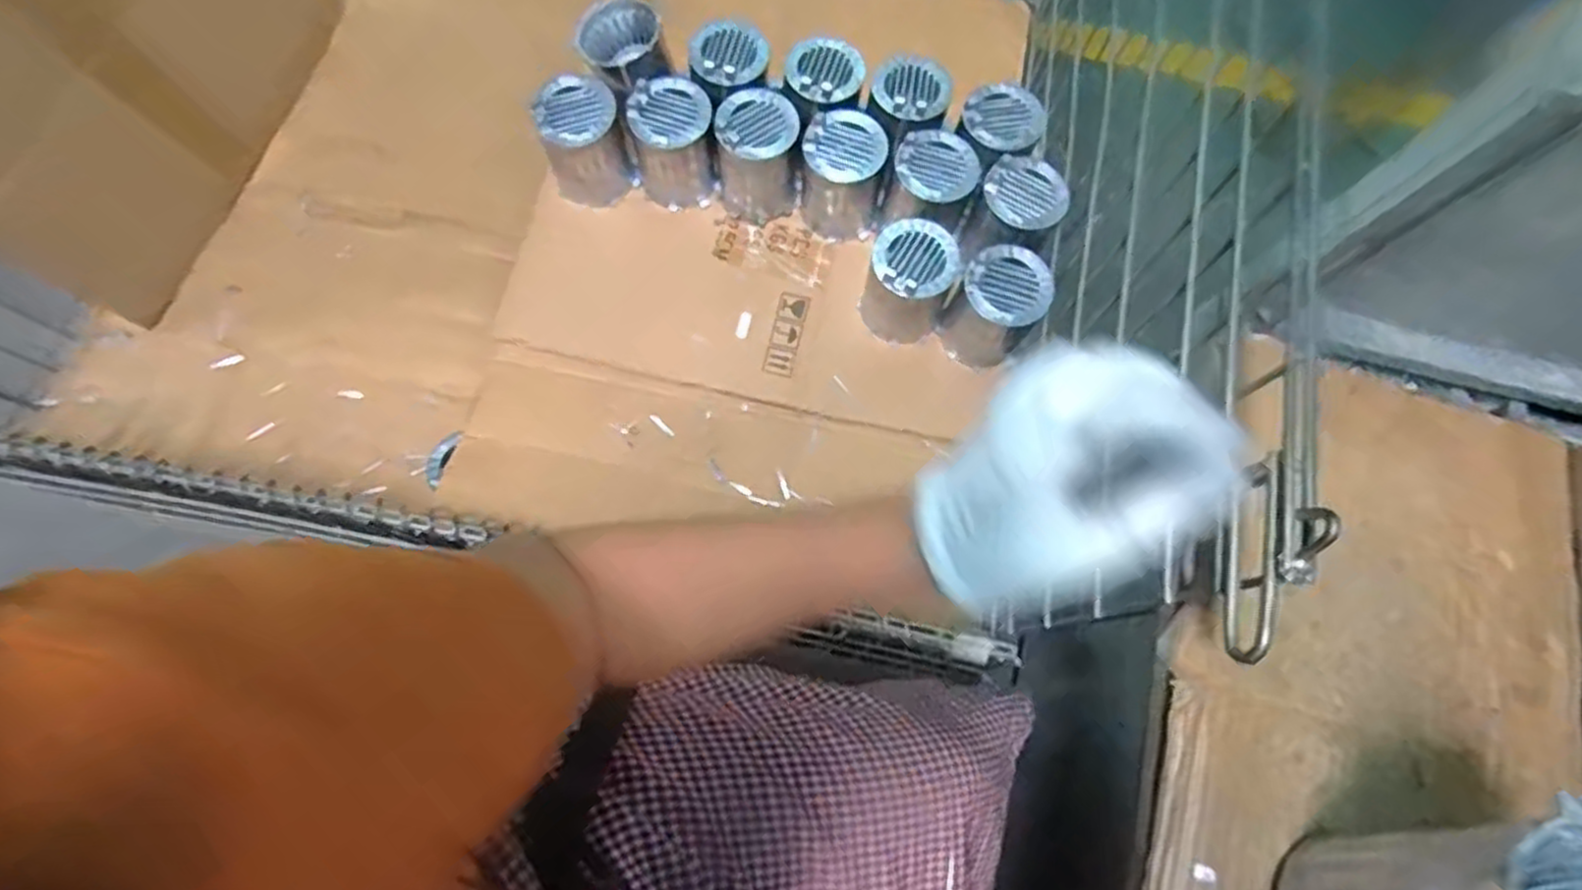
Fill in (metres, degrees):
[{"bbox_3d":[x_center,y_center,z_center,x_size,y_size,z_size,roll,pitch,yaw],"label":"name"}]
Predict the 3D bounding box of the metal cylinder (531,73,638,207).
[{"bbox_3d":[-0.231,-0.337,0.867,0.092,0.124,0.087,-16,75,-6],"label":"metal cylinder"}]

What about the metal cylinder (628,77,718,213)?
[{"bbox_3d":[-0.131,-0.339,0.873,0.087,0.117,0.089,-4,74,-3],"label":"metal cylinder"}]

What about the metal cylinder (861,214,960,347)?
[{"bbox_3d":[0.125,-0.173,0.824,0.090,0.117,0.088,18,74,3],"label":"metal cylinder"}]

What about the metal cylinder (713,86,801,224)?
[{"bbox_3d":[-0.036,-0.321,0.859,0.088,0.127,0.091,0,74,-2],"label":"metal cylinder"}]

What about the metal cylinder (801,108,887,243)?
[{"bbox_3d":[0.056,-0.300,0.858,0.084,0.121,0.089,9,74,1],"label":"metal cylinder"}]

